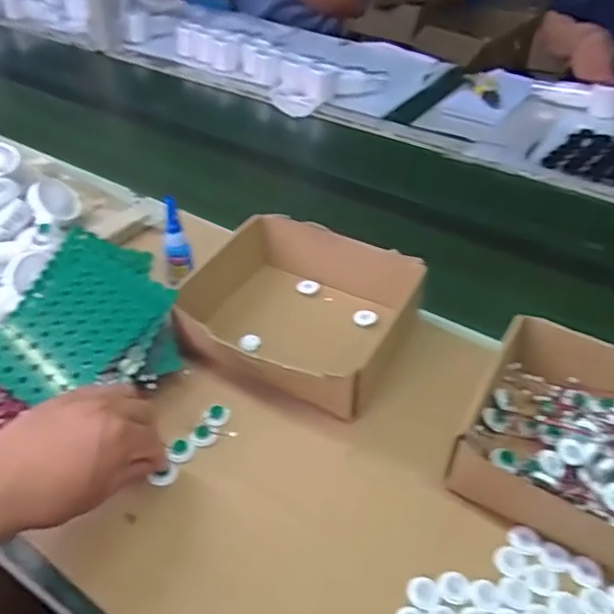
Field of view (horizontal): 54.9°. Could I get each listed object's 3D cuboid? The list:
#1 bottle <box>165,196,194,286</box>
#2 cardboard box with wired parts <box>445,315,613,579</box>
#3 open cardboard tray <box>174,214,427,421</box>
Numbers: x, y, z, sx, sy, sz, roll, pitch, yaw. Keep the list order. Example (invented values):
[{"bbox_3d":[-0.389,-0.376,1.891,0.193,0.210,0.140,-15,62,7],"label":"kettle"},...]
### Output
[{"bbox_3d":[-0.145,-0.075,0.658,0.029,0.104,0.023,-12,43,-16],"label":"bottle"},{"bbox_3d":[0.249,0.118,0.494,0.220,0.068,0.193,25,46,24],"label":"cardboard box with wired parts"},{"bbox_3d":[-0.009,0.006,0.615,0.214,0.082,0.190,19,44,19],"label":"open cardboard tray"}]

